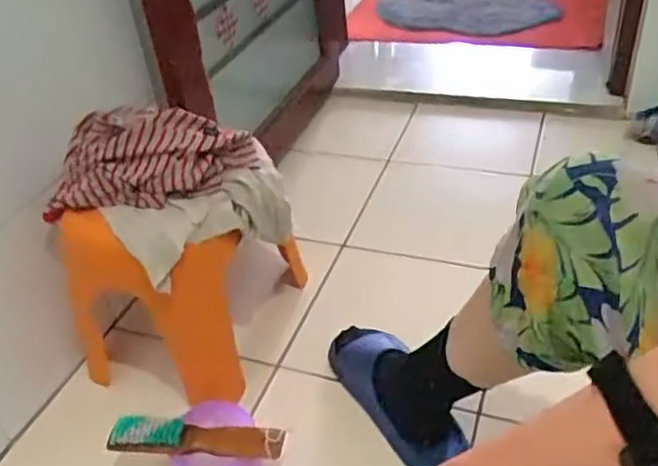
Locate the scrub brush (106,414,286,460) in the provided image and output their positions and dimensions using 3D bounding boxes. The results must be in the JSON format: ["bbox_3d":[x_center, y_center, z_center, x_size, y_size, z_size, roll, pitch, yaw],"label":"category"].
[{"bbox_3d":[-0.158,0.247,0.781,0.209,0.039,0.040,-1,37,6],"label":"scrub brush"}]

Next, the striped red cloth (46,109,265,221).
[{"bbox_3d":[-0.238,-0.103,0.839,0.250,0.089,0.133,1,38,9],"label":"striped red cloth"}]

